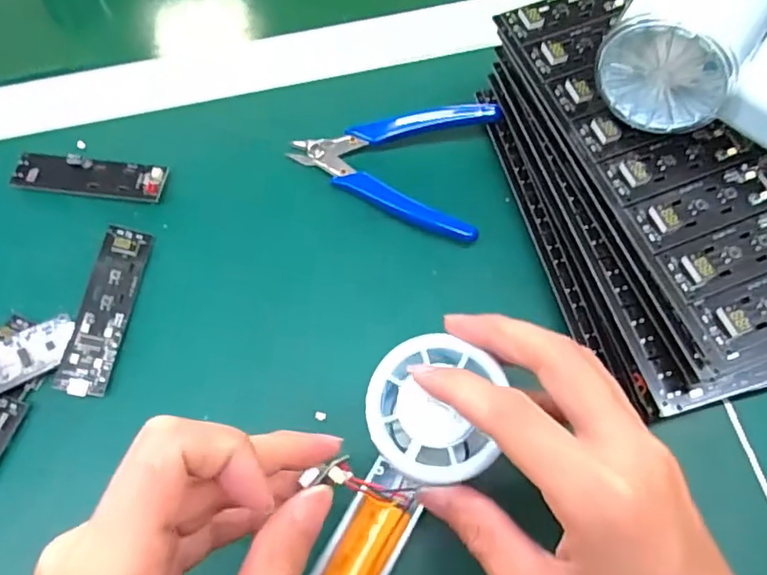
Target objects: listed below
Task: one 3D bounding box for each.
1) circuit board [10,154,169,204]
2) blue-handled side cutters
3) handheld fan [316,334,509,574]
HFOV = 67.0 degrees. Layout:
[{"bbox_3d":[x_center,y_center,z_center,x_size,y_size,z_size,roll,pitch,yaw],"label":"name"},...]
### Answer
[{"bbox_3d":[-0.170,-0.064,0.337,0.088,0.013,0.024,9,69,5],"label":"circuit board"},{"bbox_3d":[0.012,-0.082,0.336,0.115,0.016,0.081,23,70,10],"label":"blue-handled side cutters"},{"bbox_3d":[0.000,0.090,0.226,0.050,0.026,0.146,23,90,11],"label":"handheld fan"}]

